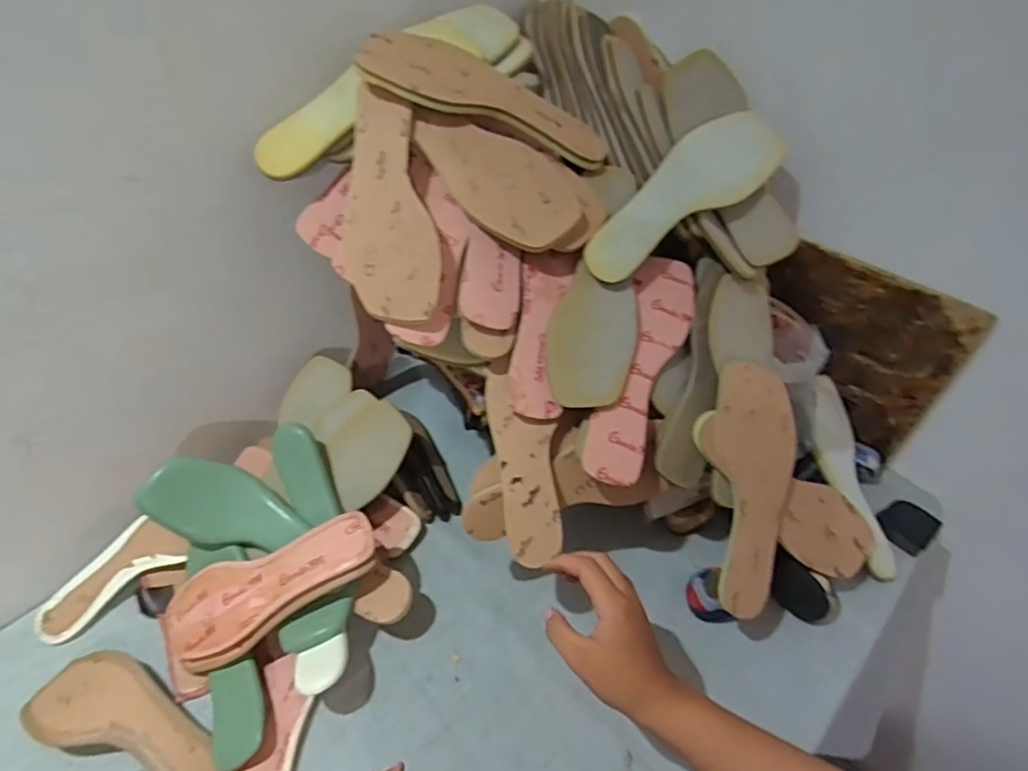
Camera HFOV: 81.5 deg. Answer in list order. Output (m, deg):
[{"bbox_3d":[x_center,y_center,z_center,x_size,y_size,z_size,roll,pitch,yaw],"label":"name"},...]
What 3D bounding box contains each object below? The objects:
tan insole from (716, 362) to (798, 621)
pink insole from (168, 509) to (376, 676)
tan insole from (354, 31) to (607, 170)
[{"bbox_3d":[0.243,0.102,0.597,0.080,0.027,0.240,2,87,3],"label":"tan insole"},{"bbox_3d":[-0.250,0.207,0.606,0.241,0.042,0.089,-28,48,3],"label":"pink insole"},{"bbox_3d":[-0.024,-0.273,0.568,0.242,0.030,0.076,18,45,-13],"label":"tan insole"}]

